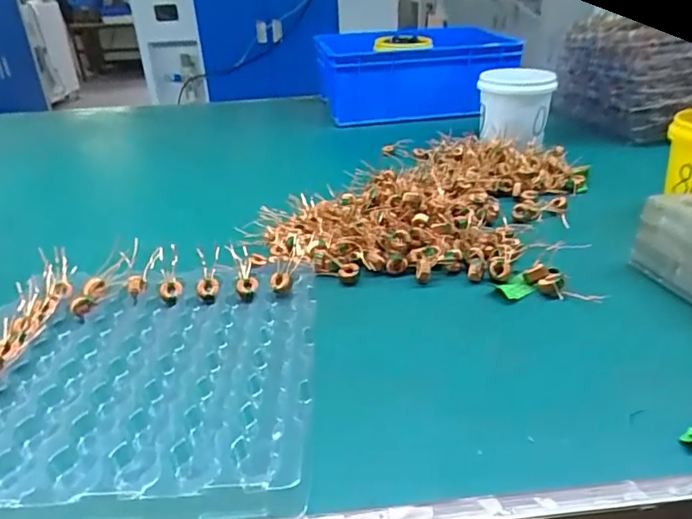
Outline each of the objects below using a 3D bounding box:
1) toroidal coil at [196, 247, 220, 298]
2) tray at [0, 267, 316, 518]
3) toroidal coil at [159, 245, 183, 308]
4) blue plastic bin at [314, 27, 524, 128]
[{"bbox_3d":[-0.139,0.013,0.540,0.022,0.011,0.066,-7,41,-6],"label":"toroidal coil"},{"bbox_3d":[-0.168,0.083,0.418,0.277,0.034,0.280,-1,29,-1],"label":"tray"},{"bbox_3d":[-0.178,0.015,0.547,0.023,0.013,0.081,-7,42,-7],"label":"toroidal coil"},{"bbox_3d":[0.144,-0.423,1.214,0.414,0.184,0.317,-4,29,-5],"label":"blue plastic bin"}]

